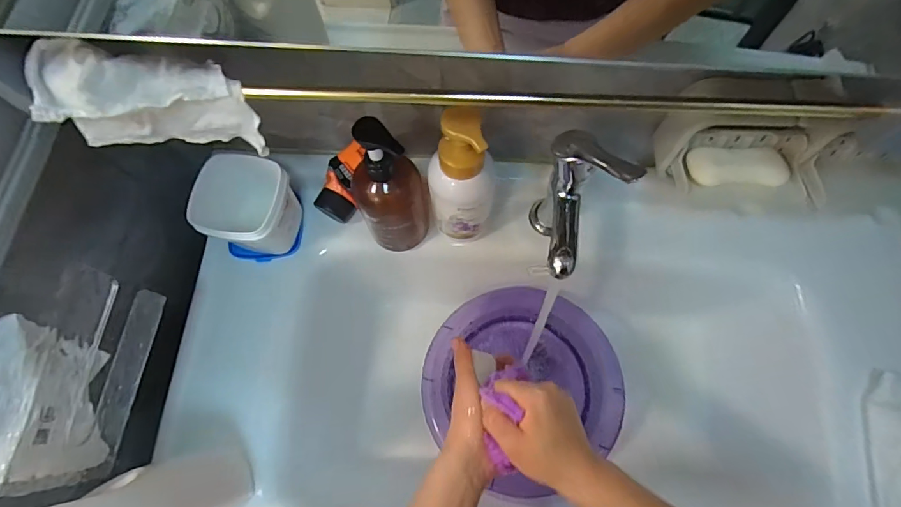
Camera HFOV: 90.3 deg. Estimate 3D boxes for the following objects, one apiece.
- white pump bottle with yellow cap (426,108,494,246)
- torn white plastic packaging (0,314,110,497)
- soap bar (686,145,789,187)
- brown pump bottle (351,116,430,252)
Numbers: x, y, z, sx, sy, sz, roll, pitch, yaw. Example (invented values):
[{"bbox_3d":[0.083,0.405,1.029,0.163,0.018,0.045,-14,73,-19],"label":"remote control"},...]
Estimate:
[{"bbox_3d":[0.015,-0.073,0.472,0.072,0.181,0.056,-7,71,-1],"label":"white pump bottle with yellow cap"},{"bbox_3d":[-0.330,0.121,0.362,0.055,0.084,0.119,3,72,3],"label":"torn white plastic packaging"},{"bbox_3d":[0.288,-0.088,0.448,0.094,0.018,0.045,-3,71,0],"label":"soap bar"},{"bbox_3d":[-0.065,-0.063,0.482,0.072,0.191,0.060,-9,71,-1],"label":"brown pump bottle"}]

